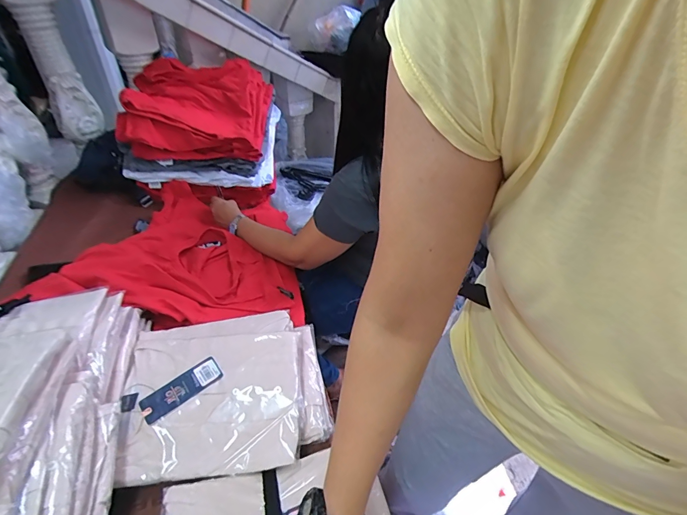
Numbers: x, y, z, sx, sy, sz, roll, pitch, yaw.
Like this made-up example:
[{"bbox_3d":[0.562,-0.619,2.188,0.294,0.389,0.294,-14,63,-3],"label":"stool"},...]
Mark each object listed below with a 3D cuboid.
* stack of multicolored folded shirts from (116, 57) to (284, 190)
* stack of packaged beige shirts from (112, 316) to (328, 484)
[{"bbox_3d":[-0.449,-0.458,1.191,0.415,0.229,0.519,-3,40,-6],"label":"stack of multicolored folded shirts"},{"bbox_3d":[-0.190,0.193,0.587,0.309,0.046,0.269,-3,40,-7],"label":"stack of packaged beige shirts"}]

